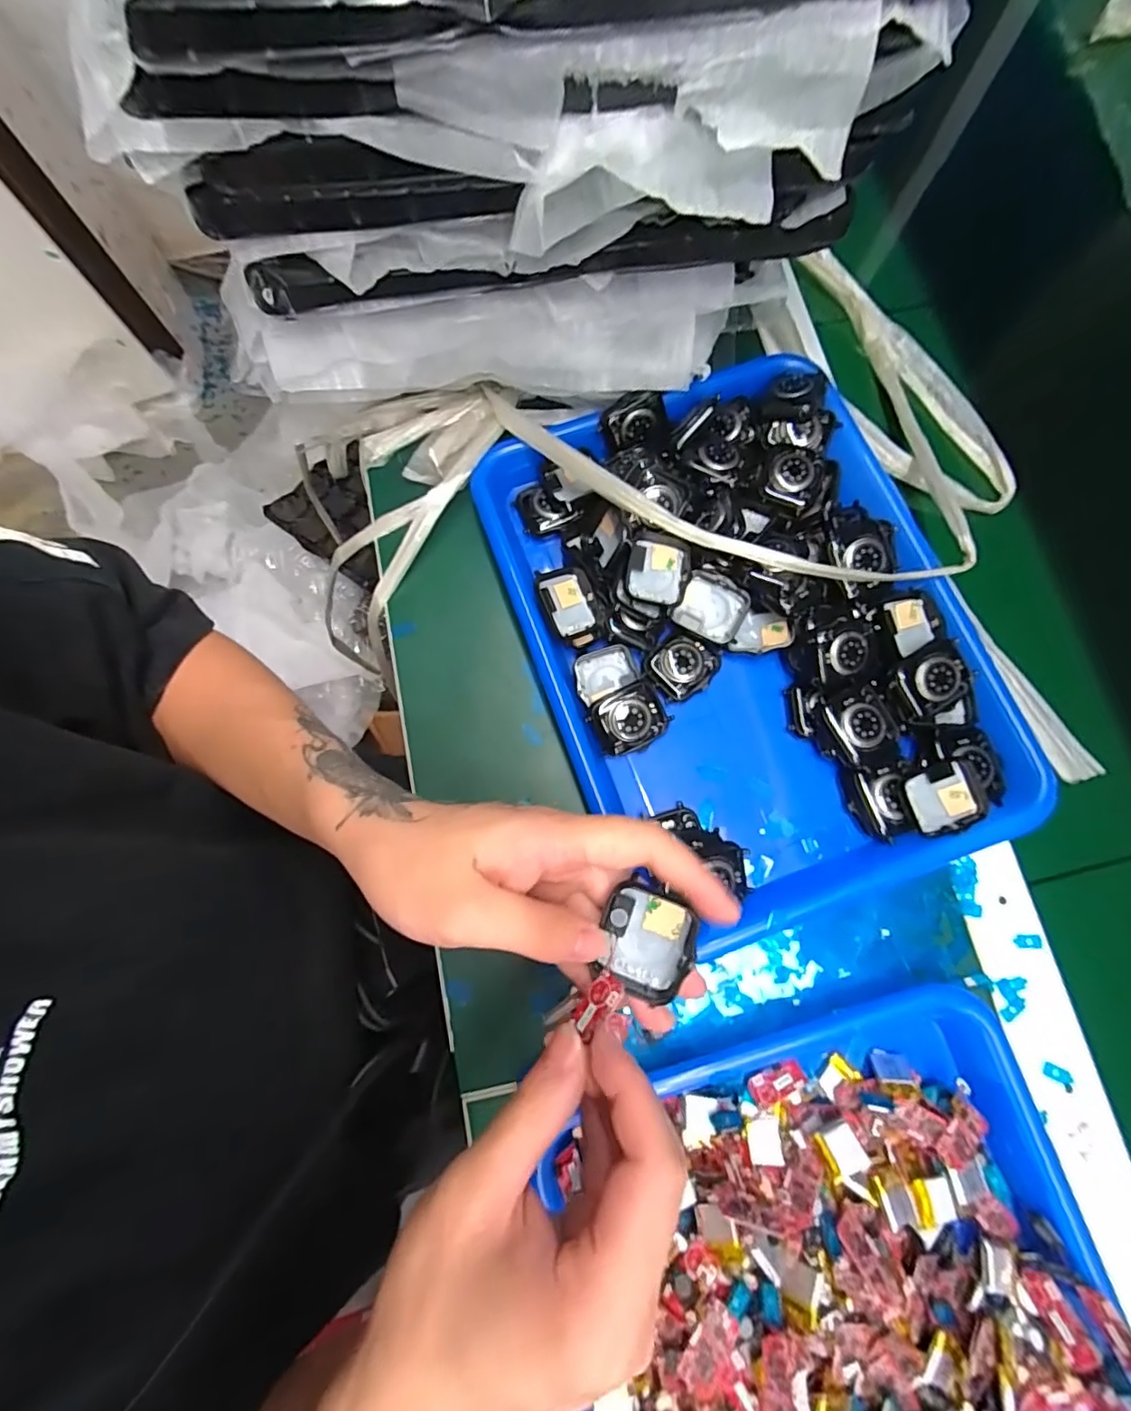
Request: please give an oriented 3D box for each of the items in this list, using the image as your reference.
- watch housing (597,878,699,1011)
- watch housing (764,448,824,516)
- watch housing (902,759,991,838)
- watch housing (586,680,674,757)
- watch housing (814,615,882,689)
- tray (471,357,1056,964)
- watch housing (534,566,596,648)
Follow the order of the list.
[{"bbox_3d":[0.034,0.094,0.229,0.038,0.011,0.038,22,96,14],"label":"watch housing"},{"bbox_3d":[0.144,-0.142,0.352,0.032,0.011,0.040,23,78,6],"label":"watch housing"},{"bbox_3d":[0.211,0.051,0.310,0.041,0.007,0.036,-19,77,-4],"label":"watch housing"},{"bbox_3d":[0.039,0.009,0.335,0.043,0.012,0.039,-27,95,8],"label":"watch housing"},{"bbox_3d":[0.164,-0.032,0.325,0.039,0.009,0.039,-13,95,-4],"label":"watch housing"},{"bbox_3d":[0.104,-0.045,0.337,0.236,0.047,0.322,-21,77,-5],"label":"tray"},{"bbox_3d":[0.003,-0.060,0.345,0.035,0.011,0.047,-11,83,-30],"label":"watch housing"}]

